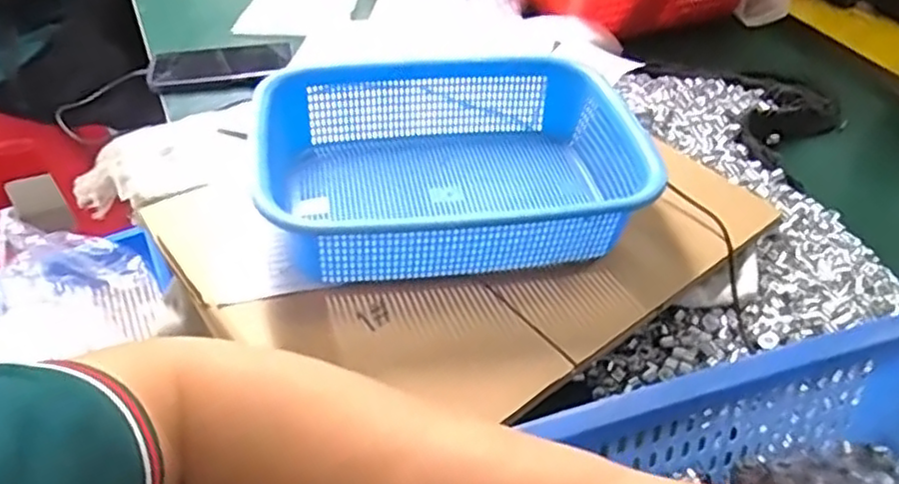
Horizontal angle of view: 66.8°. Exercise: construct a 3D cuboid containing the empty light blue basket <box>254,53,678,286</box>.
[{"bbox_3d":[0.000,-0.057,0.521,0.270,0.077,0.202,-8,45,-8],"label":"empty light blue basket"}]

